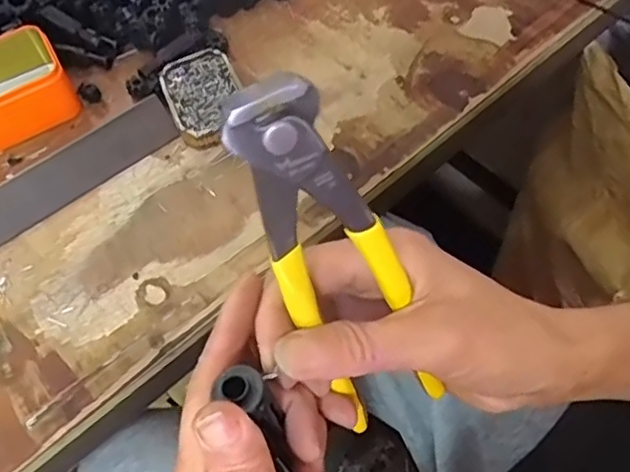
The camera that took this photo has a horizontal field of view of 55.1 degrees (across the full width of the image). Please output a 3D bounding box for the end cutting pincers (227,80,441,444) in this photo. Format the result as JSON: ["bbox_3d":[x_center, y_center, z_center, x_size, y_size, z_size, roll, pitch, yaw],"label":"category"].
[{"bbox_3d":[0.010,0.016,0.224,0.039,0.162,0.018,-36,38,-16],"label":"end cutting pincers"}]

